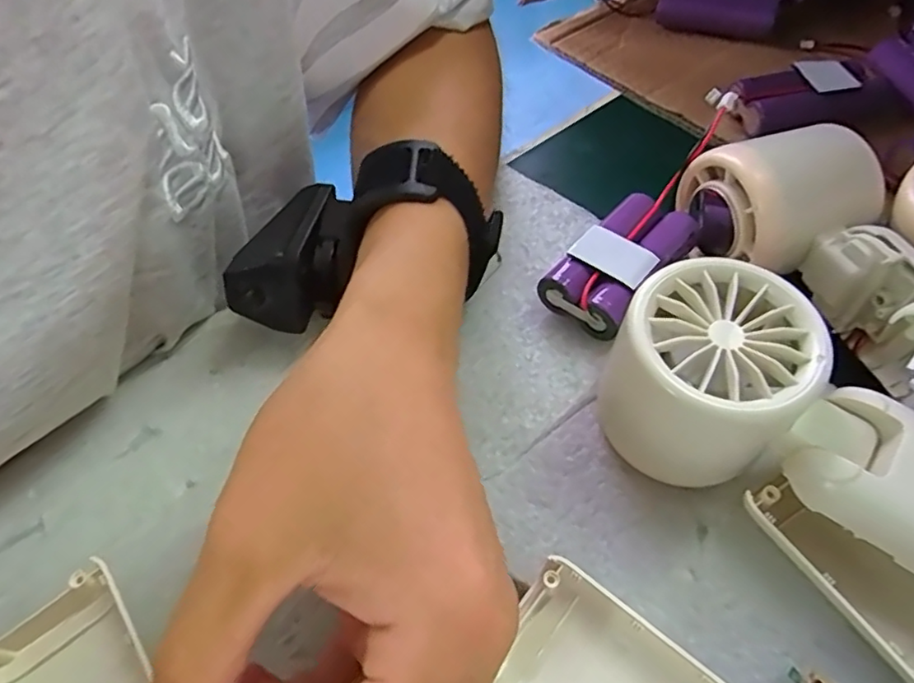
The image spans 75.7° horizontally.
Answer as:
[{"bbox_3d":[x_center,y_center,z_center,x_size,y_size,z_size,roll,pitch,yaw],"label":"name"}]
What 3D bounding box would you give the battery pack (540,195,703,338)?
[{"bbox_3d":[0.067,-0.033,0.239,0.033,0.022,0.067,34,64,25],"label":"battery pack"}]

